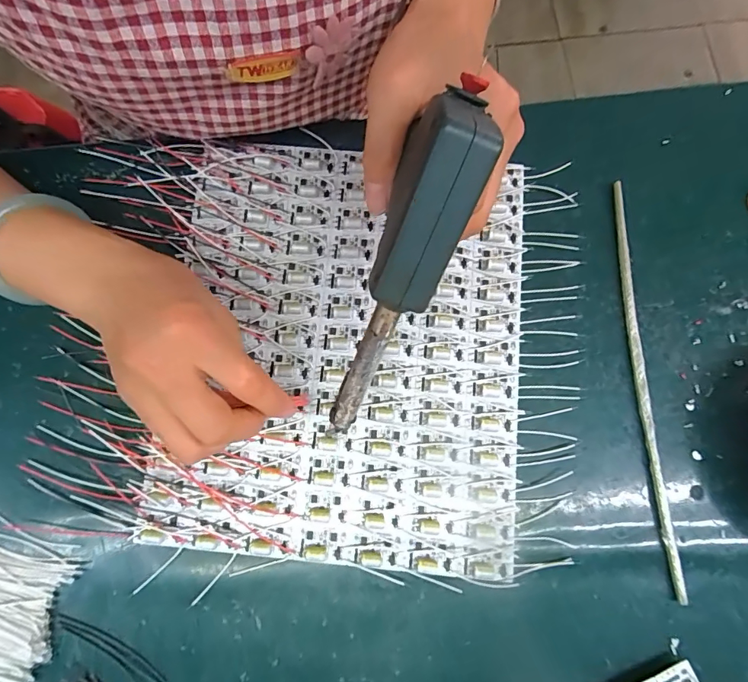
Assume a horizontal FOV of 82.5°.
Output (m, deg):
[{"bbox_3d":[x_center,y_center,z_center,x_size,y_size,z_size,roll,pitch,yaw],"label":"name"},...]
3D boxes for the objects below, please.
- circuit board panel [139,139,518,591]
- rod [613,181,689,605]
[{"bbox_3d":[-0.021,0.000,0.295,0.245,0.009,0.278,6,79,2],"label":"circuit board panel"},{"bbox_3d":[0.183,0.022,0.290,0.010,0.007,0.277,-2,79,0],"label":"rod"}]

